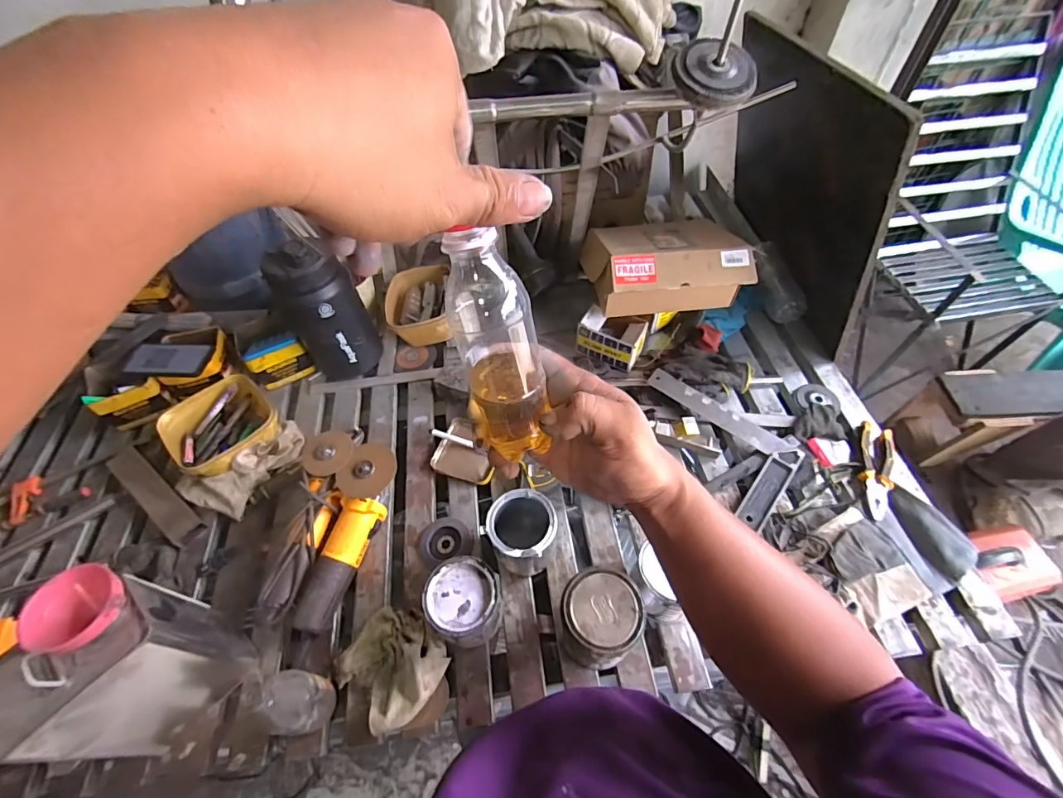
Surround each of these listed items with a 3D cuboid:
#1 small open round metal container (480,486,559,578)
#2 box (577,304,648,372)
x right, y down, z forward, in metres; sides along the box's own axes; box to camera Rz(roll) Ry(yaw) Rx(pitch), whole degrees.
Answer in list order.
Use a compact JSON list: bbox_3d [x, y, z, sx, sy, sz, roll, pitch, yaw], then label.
[{"bbox_3d":[-0.013,0.209,0.724,0.098,0.108,0.100,-1,54,2],"label":"small open round metal container"},{"bbox_3d":[0.167,-0.129,0.973,0.133,0.069,0.093,18,57,15],"label":"box"}]

